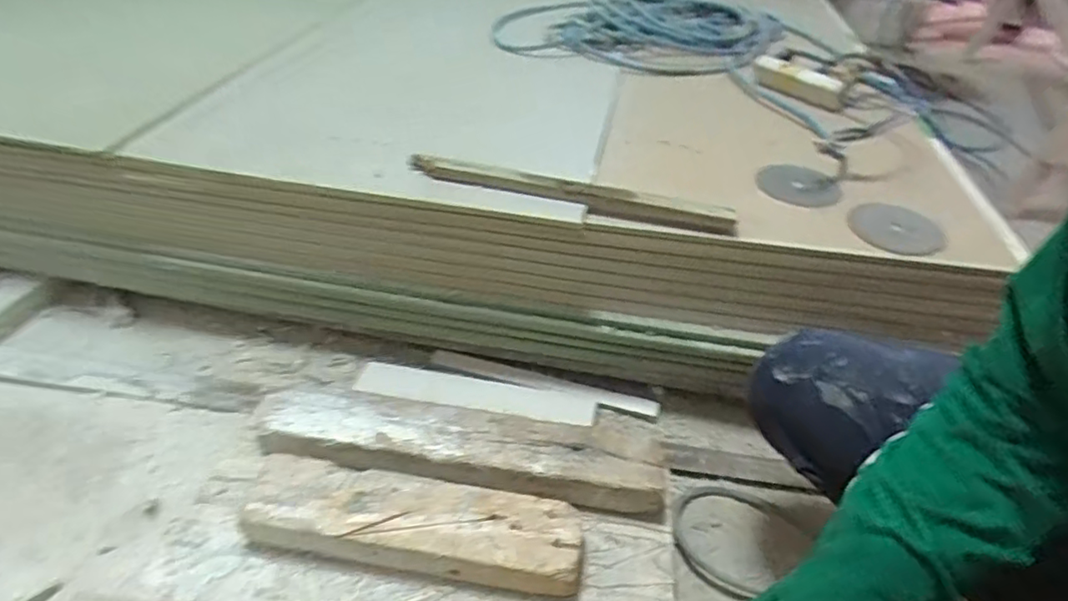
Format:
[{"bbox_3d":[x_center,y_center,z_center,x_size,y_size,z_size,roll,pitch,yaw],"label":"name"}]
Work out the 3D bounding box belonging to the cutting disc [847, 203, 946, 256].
[{"bbox_3d":[0.380,-0.076,0.637,0.085,0.006,0.091,-5,40,4],"label":"cutting disc"}]

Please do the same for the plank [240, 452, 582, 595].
[{"bbox_3d":[-0.115,0.217,0.585,0.315,0.051,0.083,8,41,6],"label":"plank"}]

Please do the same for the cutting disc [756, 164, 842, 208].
[{"bbox_3d":[0.311,-0.135,0.712,0.094,0.008,0.077,3,51,-4],"label":"cutting disc"}]

